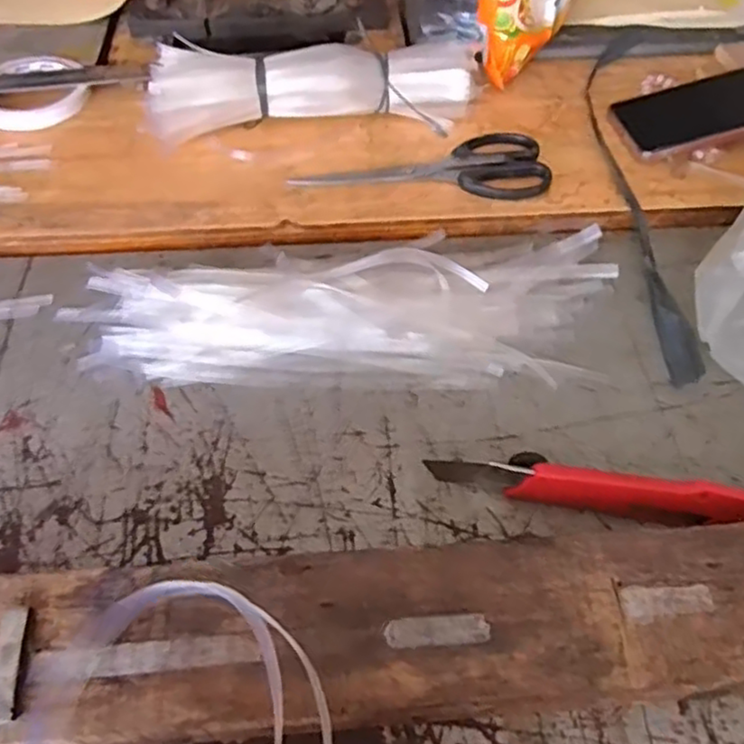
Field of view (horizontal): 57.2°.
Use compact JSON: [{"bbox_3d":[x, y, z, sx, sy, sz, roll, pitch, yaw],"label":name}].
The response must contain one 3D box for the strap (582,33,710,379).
[{"bbox_3d":[0.206,-0.165,0.544,0.052,0.014,0.411,5,56,3],"label":"strap"}]

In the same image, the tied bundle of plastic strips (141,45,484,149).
[{"bbox_3d":[-0.044,-0.227,0.558,0.256,0.051,0.070,-2,56,-2],"label":"tied bundle of plastic strips"}]

